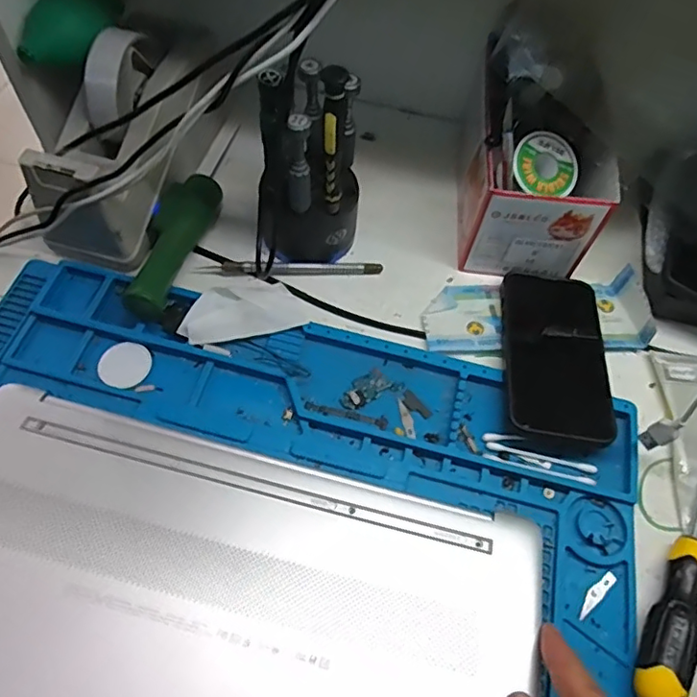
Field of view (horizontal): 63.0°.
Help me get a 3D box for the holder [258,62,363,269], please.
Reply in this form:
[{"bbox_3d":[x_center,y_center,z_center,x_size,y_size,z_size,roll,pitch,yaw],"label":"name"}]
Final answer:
[{"bbox_3d":[-0.027,-0.136,0.421,0.076,0.159,0.077,5,60,-2],"label":"holder"}]

